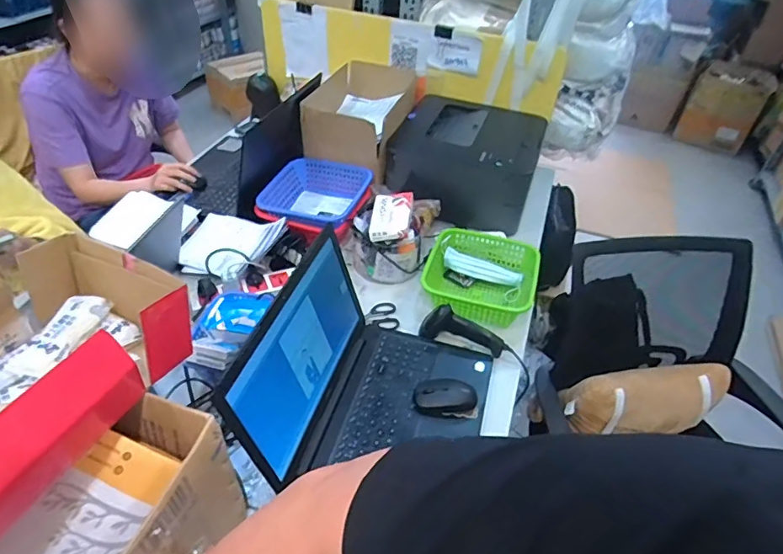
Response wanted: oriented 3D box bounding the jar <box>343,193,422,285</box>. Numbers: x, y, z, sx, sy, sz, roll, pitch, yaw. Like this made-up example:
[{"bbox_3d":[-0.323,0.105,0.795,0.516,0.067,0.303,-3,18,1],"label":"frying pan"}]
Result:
[{"bbox_3d":[-0.010,-0.089,1.098,0.155,0.145,0.147,2,43,-2],"label":"jar"}]

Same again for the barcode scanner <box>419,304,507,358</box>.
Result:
[{"bbox_3d":[0.137,0.103,0.946,0.164,0.057,0.046,17,44,14],"label":"barcode scanner"}]

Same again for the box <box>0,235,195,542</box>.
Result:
[{"bbox_3d":[-0.402,0.128,0.508,0.215,0.121,0.378,24,46,21],"label":"box"}]

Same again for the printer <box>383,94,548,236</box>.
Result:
[{"bbox_3d":[0.199,-0.309,1.315,0.361,0.164,0.365,16,44,12],"label":"printer"}]

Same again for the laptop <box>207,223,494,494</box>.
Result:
[{"bbox_3d":[-0.012,0.146,0.775,0.320,0.235,0.380,15,44,11],"label":"laptop"}]

